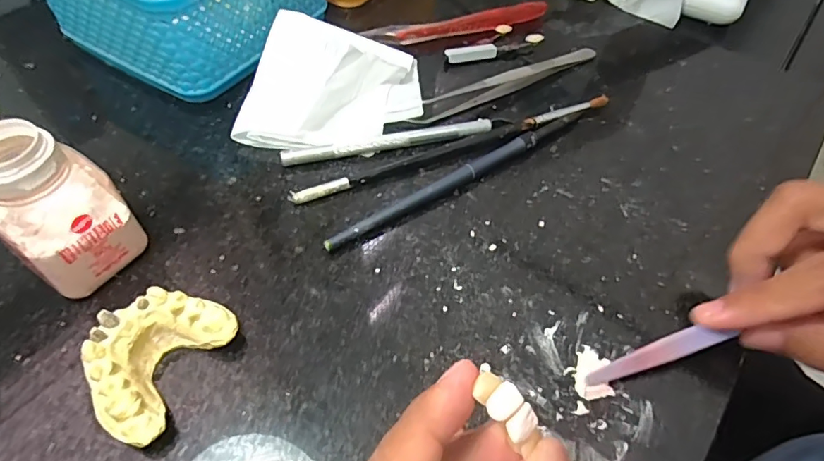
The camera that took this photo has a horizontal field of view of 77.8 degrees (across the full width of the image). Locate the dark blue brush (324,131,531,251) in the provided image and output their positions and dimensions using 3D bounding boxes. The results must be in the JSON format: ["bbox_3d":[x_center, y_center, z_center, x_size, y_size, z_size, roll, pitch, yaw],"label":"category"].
[{"bbox_3d":[0.013,-0.022,0.257,0.127,0.011,0.008,-28,60,-23],"label":"dark blue brush"}]

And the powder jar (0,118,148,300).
[{"bbox_3d":[-0.140,-0.008,0.203,0.035,0.066,0.043,36,59,21],"label":"powder jar"}]

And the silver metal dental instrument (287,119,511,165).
[{"bbox_3d":[-0.007,-0.050,0.277,0.123,0.006,0.008,-10,55,-12],"label":"silver metal dental instrument"}]

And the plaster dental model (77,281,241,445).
[{"bbox_3d":[-0.097,0.047,0.192,0.038,0.025,0.054,24,55,13],"label":"plaster dental model"}]

